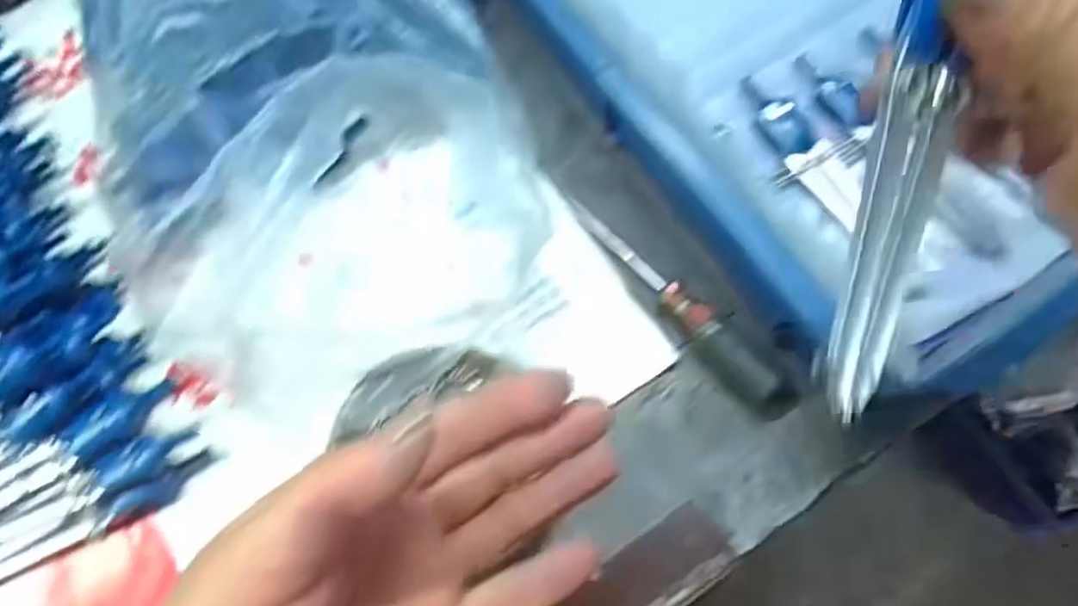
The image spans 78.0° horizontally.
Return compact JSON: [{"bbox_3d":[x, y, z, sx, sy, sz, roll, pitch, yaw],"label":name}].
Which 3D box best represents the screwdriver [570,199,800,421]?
[{"bbox_3d":[0.078,0.006,0.355,0.143,0.021,0.025,43,81,14],"label":"screwdriver"}]

